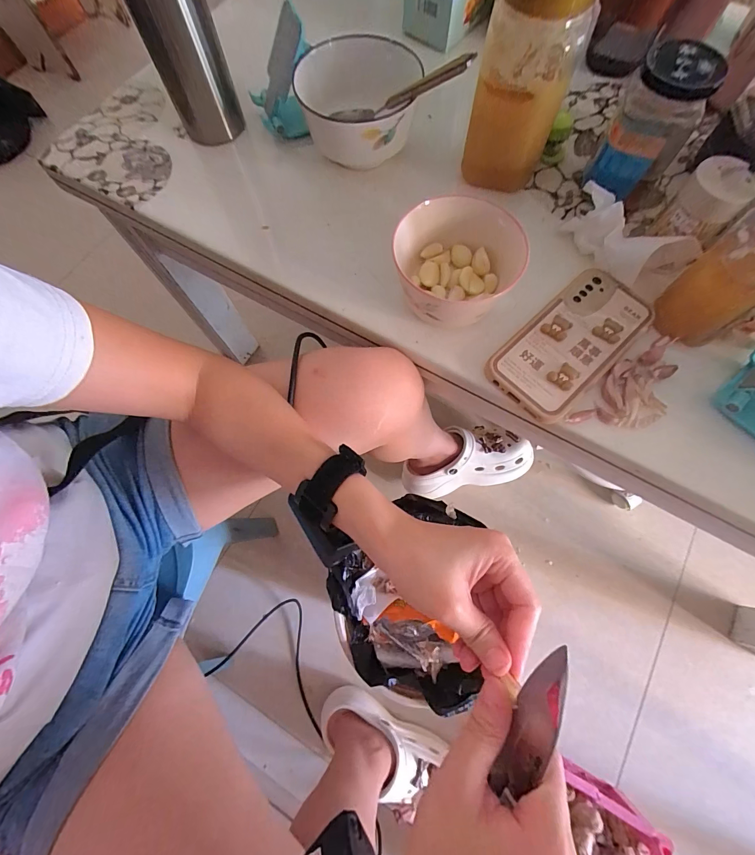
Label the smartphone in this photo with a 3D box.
[{"bbox_3d":[0.177,-0.078,0.330,0.160,0.014,0.078,-42,75,-11],"label":"smartphone"}]

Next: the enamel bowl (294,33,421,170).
[{"bbox_3d":[-0.018,-0.340,0.388,0.121,0.063,0.137,-5,72,0],"label":"enamel bowl"}]

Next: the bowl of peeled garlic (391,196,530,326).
[{"bbox_3d":[0.076,-0.146,0.329,0.116,0.057,0.108,0,72,1],"label":"bowl of peeled garlic"}]

